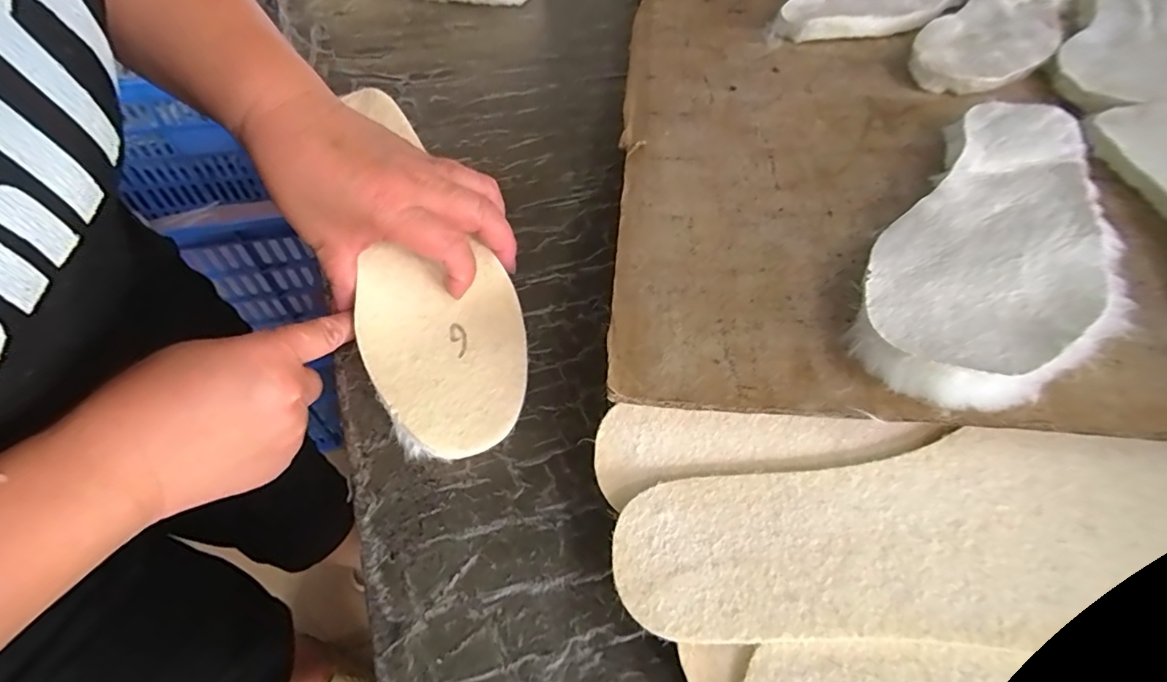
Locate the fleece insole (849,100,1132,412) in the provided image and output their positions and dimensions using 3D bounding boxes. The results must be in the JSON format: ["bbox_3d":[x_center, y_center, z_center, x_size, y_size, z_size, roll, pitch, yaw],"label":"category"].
[{"bbox_3d":[0.227,-0.058,0.282,0.100,0.023,0.265,29,57,26],"label":"fleece insole"}]

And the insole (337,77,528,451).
[{"bbox_3d":[-0.102,-0.053,0.328,0.092,0.018,0.257,-19,69,-12],"label":"insole"}]

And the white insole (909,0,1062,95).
[{"bbox_3d":[0.367,-0.281,0.474,0.095,0.021,0.260,27,56,25],"label":"white insole"}]

